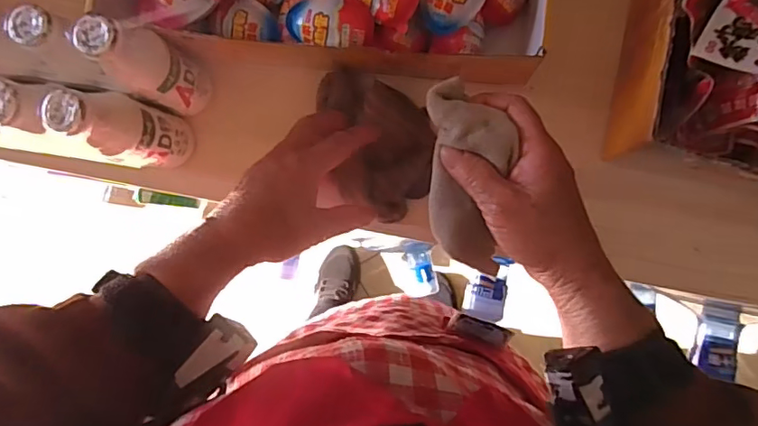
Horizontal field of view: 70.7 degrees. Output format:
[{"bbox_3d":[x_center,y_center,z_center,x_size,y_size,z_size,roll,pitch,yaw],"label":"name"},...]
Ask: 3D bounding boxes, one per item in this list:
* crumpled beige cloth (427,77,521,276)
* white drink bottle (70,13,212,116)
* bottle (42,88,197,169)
[{"bbox_3d":[0.064,-0.023,0.380,0.055,0.025,0.135,-2,105,4],"label":"crumpled beige cloth"},{"bbox_3d":[-0.187,-0.119,0.435,0.048,0.131,0.051,0,88,4],"label":"white drink bottle"},{"bbox_3d":[-0.202,-0.067,0.438,0.044,0.140,0.042,0,88,4],"label":"bottle"}]

